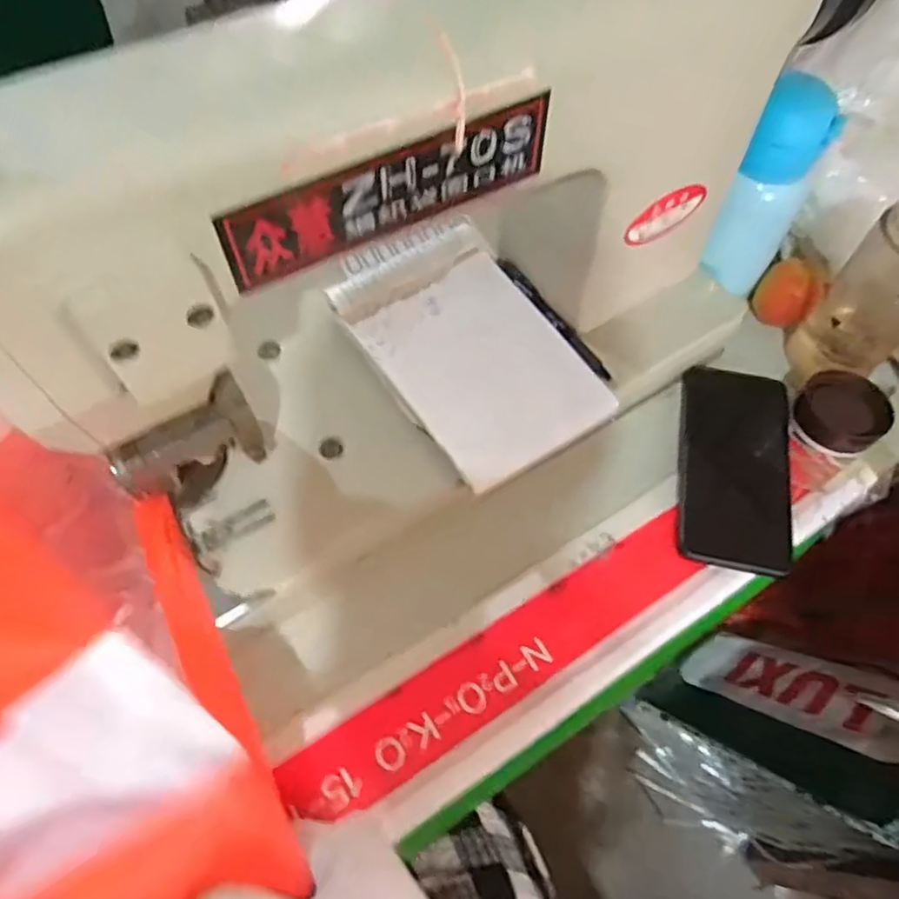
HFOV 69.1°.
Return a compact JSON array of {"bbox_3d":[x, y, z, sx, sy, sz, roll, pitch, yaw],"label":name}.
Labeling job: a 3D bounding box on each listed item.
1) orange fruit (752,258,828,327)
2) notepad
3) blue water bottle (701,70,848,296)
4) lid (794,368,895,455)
[{"bbox_3d":[0.289,-0.134,0.560,0.048,0.053,0.045,32,65,16],"label":"orange fruit"},{"bbox_3d":[0.008,-0.084,0.487,0.131,0.015,0.222,-28,68,-12],"label":"notepad"},{"bbox_3d":[0.242,-0.193,0.503,0.052,0.156,0.045,27,64,14],"label":"blue water bottle"},{"bbox_3d":[0.303,-0.030,0.503,0.064,0.015,0.060,-4,78,20],"label":"lid"}]

